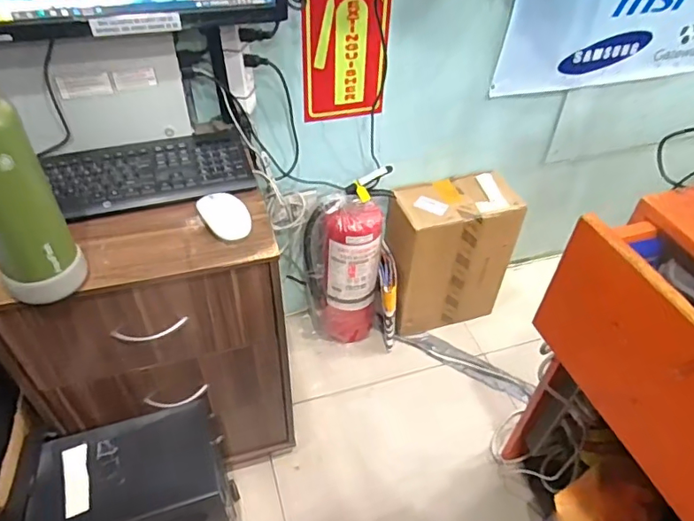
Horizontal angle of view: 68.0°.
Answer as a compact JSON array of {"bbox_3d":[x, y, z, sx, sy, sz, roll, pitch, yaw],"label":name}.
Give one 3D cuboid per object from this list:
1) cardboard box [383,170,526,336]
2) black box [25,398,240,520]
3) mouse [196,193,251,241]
[{"bbox_3d":[0.259,-0.013,1.357,0.306,0.362,0.183,-13,47,-16],"label":"cardboard box"},{"bbox_3d":[-0.359,0.436,0.913,0.301,0.343,0.204,-12,46,-15],"label":"black box"},{"bbox_3d":[-0.182,-0.069,0.768,0.057,0.024,0.092,-25,51,-26],"label":"mouse"}]

